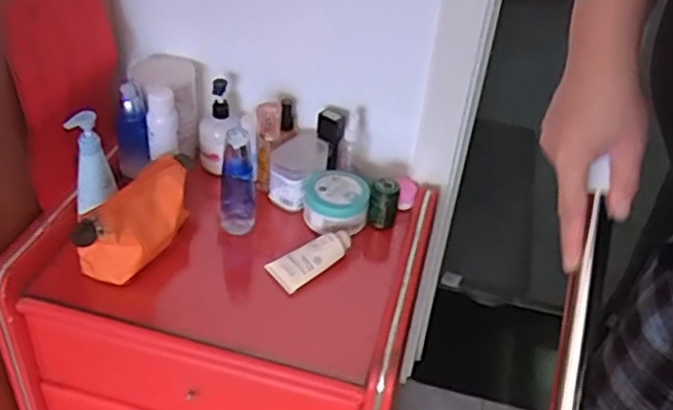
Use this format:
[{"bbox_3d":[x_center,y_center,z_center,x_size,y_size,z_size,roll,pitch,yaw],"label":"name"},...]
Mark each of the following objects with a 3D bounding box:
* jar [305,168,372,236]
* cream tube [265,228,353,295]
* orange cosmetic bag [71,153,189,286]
[{"bbox_3d":[0.001,-0.004,1.025,0.094,0.060,0.090,4,39,-3],"label":"jar"},{"bbox_3d":[-0.031,0.076,0.960,0.119,0.033,0.049,-29,76,-18],"label":"cream tube"},{"bbox_3d":[-0.256,0.014,0.938,0.080,0.100,0.231,24,42,21],"label":"orange cosmetic bag"}]

